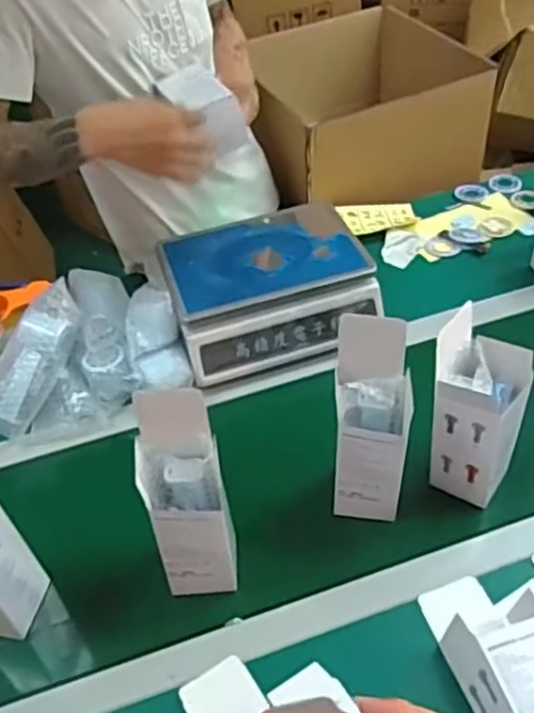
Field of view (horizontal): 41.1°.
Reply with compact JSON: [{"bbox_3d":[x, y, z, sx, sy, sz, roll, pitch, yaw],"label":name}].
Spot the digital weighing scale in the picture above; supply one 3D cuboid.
[{"bbox_3d":[0.000,-0.107,1.053,0.287,0.090,0.230,-16,46,-9],"label":"digital weighing scale"}]

